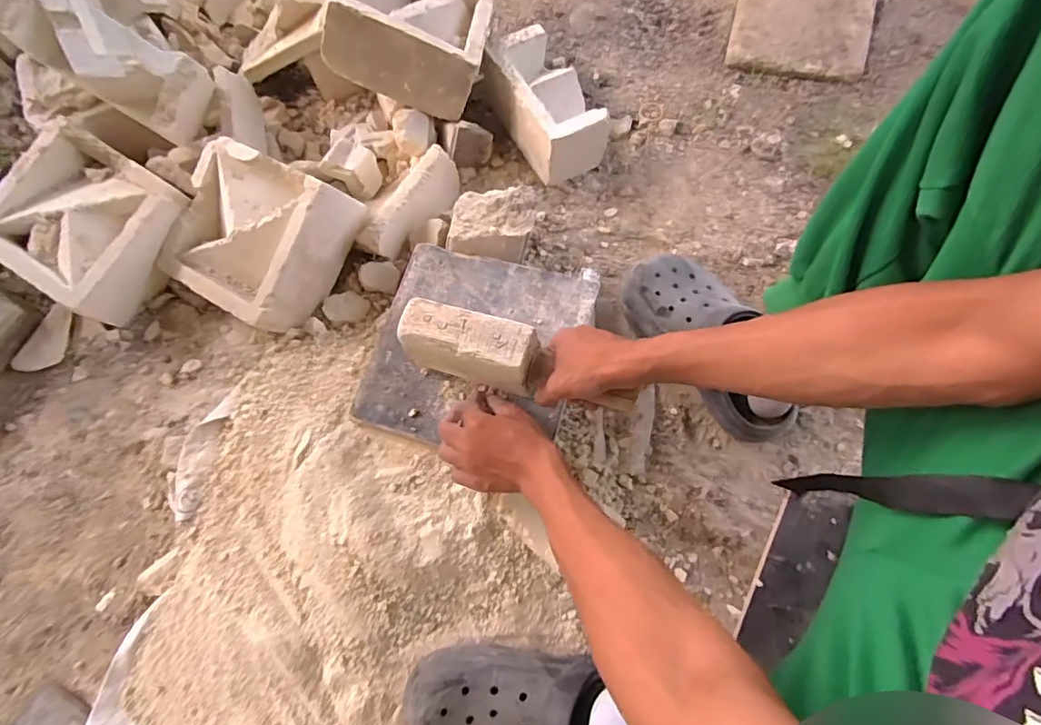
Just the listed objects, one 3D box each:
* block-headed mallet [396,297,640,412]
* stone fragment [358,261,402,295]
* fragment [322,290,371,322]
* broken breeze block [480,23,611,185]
[{"bbox_3d":[-0.003,0.003,0.557,0.244,0.096,0.053,17,71,8],"label":"block-headed mallet"},{"bbox_3d":[-0.198,-0.120,0.738,0.055,0.012,0.043,7,86,-22],"label":"stone fragment"},{"bbox_3d":[-0.239,-0.077,0.720,0.059,0.014,0.042,-17,70,-4],"label":"fragment"},{"bbox_3d":[0.034,-0.394,0.799,0.106,0.106,0.212,-29,72,-9],"label":"broken breeze block"}]

